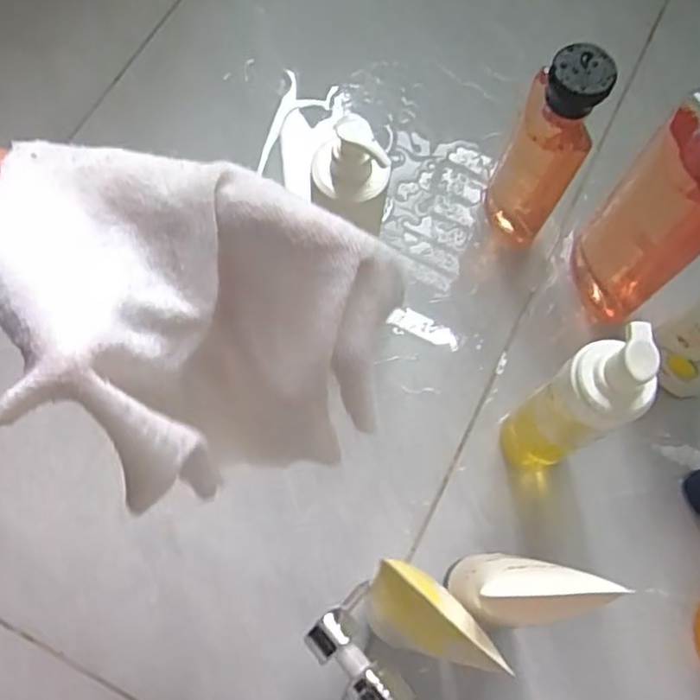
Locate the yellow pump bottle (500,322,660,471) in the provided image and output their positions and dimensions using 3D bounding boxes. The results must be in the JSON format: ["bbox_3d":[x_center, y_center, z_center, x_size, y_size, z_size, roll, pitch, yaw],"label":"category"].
[{"bbox_3d":[0.130,0.039,0.406,0.035,0.188,0.042,-28,75,-11],"label":"yellow pump bottle"}]

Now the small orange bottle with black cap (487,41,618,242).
[{"bbox_3d":[0.133,-0.137,0.477,0.048,0.169,0.050,13,71,2],"label":"small orange bottle with black cap"}]

